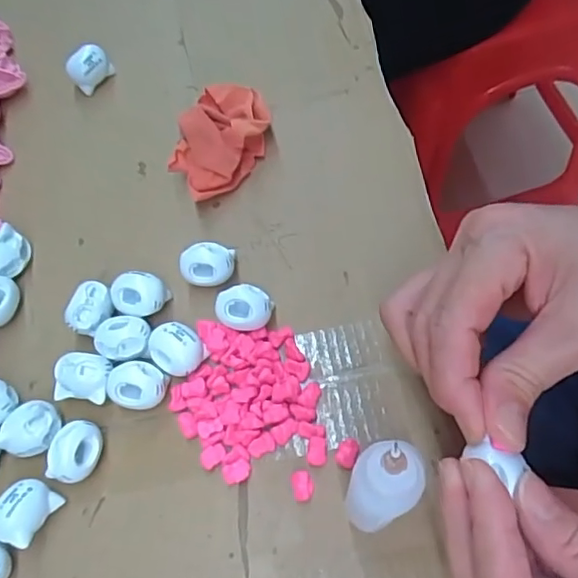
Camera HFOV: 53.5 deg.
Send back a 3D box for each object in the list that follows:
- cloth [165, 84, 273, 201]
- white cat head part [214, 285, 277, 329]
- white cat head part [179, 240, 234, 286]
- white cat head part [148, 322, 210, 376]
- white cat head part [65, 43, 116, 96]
[{"bbox_3d":[-0.036,-0.083,0.304,0.041,0.035,0.063,16,69,14],"label":"cloth"},{"bbox_3d":[-0.020,0.009,0.268,0.026,0.018,0.019,-5,65,5],"label":"white cat head part"},{"bbox_3d":[-0.039,-0.011,0.280,0.025,0.019,0.018,-2,66,6],"label":"white cat head part"},{"bbox_3d":[-0.051,0.028,0.262,0.022,0.014,0.024,-3,65,6],"label":"white cat head part"},{"bbox_3d":[-0.118,-0.132,0.344,0.015,0.022,0.025,36,75,20],"label":"white cat head part"}]

